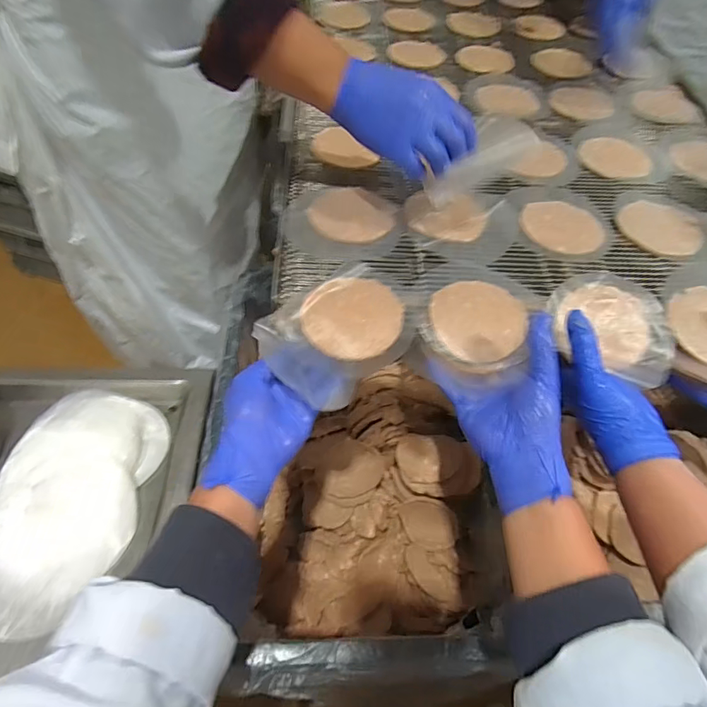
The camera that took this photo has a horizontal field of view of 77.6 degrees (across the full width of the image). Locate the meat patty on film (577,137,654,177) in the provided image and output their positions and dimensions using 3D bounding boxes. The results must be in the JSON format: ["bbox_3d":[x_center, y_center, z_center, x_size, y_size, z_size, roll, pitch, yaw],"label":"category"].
[{"bbox_3d":[0.338,-0.252,0.568,0.087,0.015,0.072,24,54,14],"label":"meat patty on film"}]

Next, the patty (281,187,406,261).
[{"bbox_3d":[-0.010,-0.141,0.464,0.124,0.011,0.108,23,53,13],"label":"patty"}]

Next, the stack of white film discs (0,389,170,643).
[{"bbox_3d":[-0.307,0.149,0.473,0.151,0.027,0.256,6,52,0],"label":"stack of white film discs"}]

